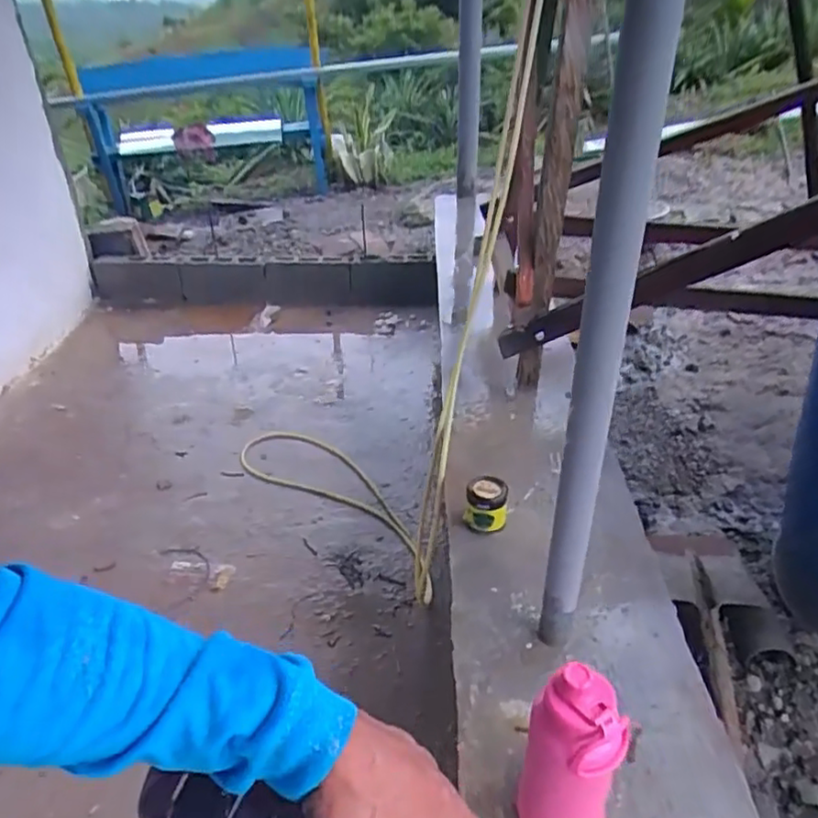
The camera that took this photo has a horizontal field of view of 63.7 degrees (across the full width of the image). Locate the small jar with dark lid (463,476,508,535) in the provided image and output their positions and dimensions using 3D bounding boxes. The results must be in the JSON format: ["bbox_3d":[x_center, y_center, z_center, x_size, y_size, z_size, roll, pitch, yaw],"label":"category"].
[{"bbox_3d":[0.138,0.168,1.164,0.071,0.083,0.057,8,35,13],"label":"small jar with dark lid"}]

